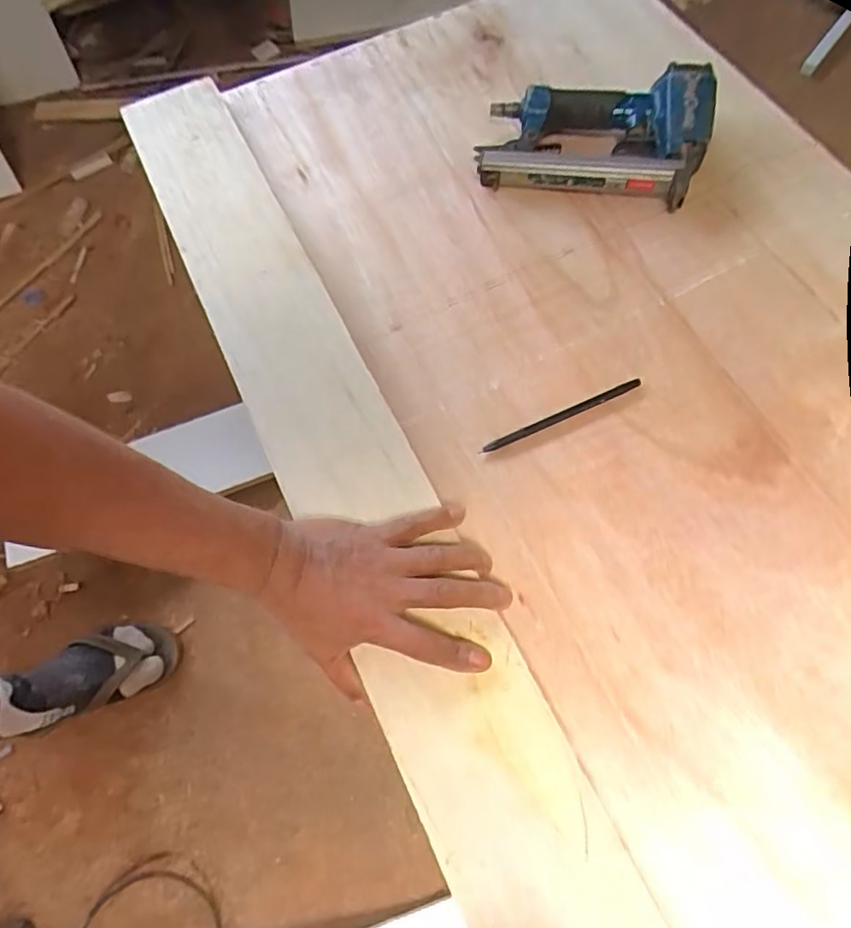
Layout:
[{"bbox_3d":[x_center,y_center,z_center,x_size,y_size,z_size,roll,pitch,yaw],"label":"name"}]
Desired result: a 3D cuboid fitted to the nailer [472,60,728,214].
[{"bbox_3d":[0.153,-0.299,0.530,0.196,0.054,0.116,11,68,8],"label":"nailer"}]

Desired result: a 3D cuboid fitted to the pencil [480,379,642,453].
[{"bbox_3d":[0.105,-0.037,0.451,0.134,0.004,0.007,-23,68,-6],"label":"pencil"}]

